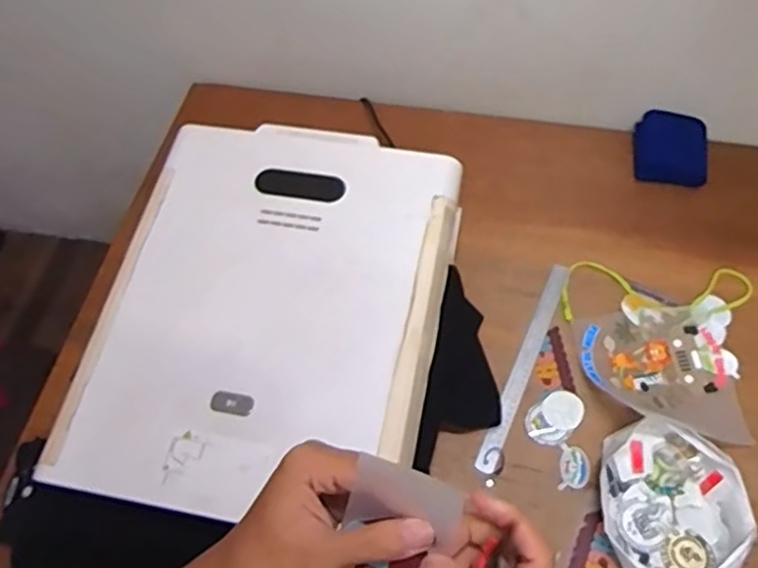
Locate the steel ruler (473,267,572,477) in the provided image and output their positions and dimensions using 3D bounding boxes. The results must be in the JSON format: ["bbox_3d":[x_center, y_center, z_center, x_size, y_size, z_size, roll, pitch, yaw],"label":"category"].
[{"bbox_3d":[0.207,0.107,0.899,0.028,0.005,0.329,21,66,15],"label":"steel ruler"}]

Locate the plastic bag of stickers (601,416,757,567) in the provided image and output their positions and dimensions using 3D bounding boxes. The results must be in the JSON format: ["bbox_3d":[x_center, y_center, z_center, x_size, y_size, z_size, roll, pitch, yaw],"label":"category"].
[{"bbox_3d":[0.359,0.266,0.782,0.157,0.042,0.191,-1,62,4],"label":"plastic bag of stickers"}]

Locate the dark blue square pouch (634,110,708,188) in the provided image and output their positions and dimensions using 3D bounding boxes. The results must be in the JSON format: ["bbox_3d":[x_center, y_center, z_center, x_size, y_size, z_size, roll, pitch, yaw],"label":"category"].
[{"bbox_3d":[0.472,-0.219,1.038,0.109,0.051,0.119,5,62,7],"label":"dark blue square pouch"}]

